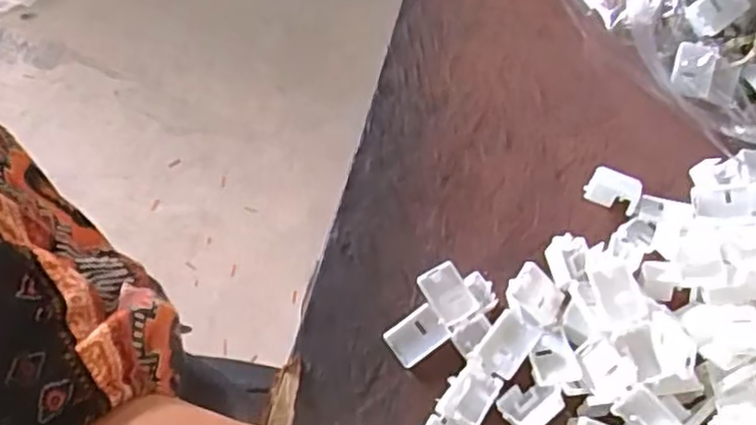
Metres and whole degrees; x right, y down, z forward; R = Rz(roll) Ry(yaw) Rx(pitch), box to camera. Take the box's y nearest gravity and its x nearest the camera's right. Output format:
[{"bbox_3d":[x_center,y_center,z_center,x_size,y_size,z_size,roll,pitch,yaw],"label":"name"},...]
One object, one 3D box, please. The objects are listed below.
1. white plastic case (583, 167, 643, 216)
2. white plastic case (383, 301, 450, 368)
[{"bbox_3d":[0.124,-0.012,0.369,0.026,0.008,0.019,27,64,12],"label":"white plastic case"},{"bbox_3d":[0.018,0.058,0.332,0.026,0.008,0.020,-30,66,-17],"label":"white plastic case"}]

